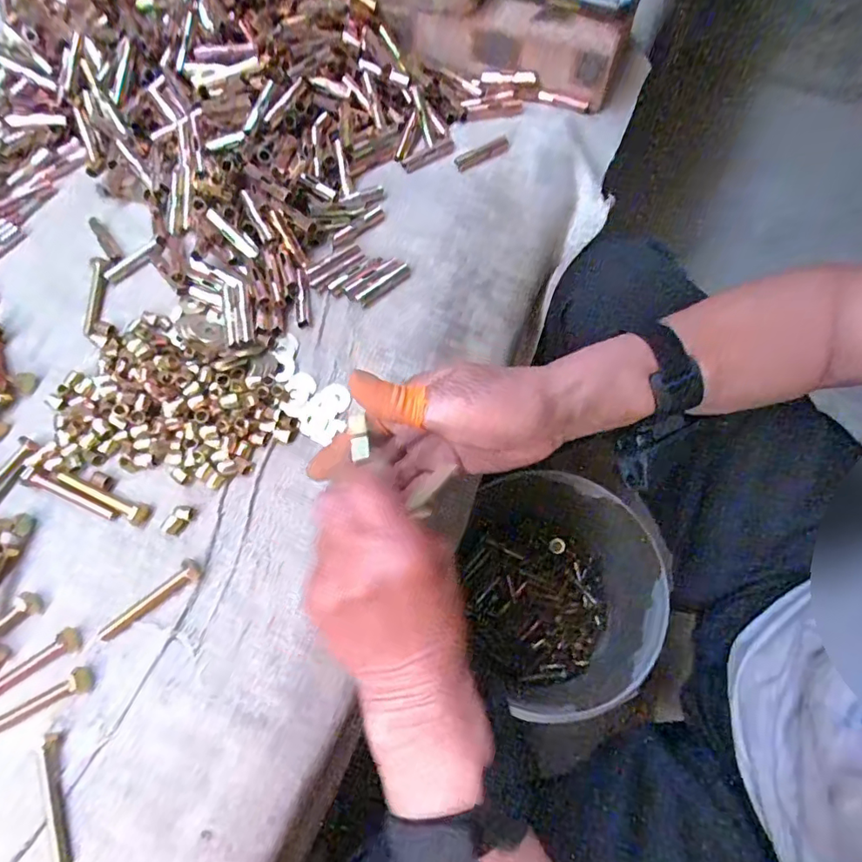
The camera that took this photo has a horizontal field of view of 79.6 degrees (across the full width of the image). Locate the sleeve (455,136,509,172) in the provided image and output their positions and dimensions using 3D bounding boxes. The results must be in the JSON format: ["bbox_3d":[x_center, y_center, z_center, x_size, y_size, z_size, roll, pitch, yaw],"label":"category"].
[{"bbox_3d":[0.042,-0.227,0.425,0.047,0.009,0.011,-21,70,6],"label":"sleeve"}]

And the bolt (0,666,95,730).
[{"bbox_3d":[-0.228,0.156,0.296,0.067,0.012,0.014,-25,69,-7],"label":"bolt"}]

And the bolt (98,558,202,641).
[{"bbox_3d":[-0.171,0.103,0.314,0.065,0.009,0.011,-39,71,-12],"label":"bolt"}]

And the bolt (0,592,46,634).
[{"bbox_3d":[-0.268,0.122,0.309,0.067,0.012,0.013,-39,71,-12],"label":"bolt"}]

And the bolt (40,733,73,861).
[{"bbox_3d":[-0.203,0.199,0.279,0.012,0.005,0.063,-21,68,-6],"label":"bolt"}]

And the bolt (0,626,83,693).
[{"bbox_3d":[-0.238,0.139,0.300,0.066,0.014,0.012,-34,70,-11],"label":"bolt"}]

